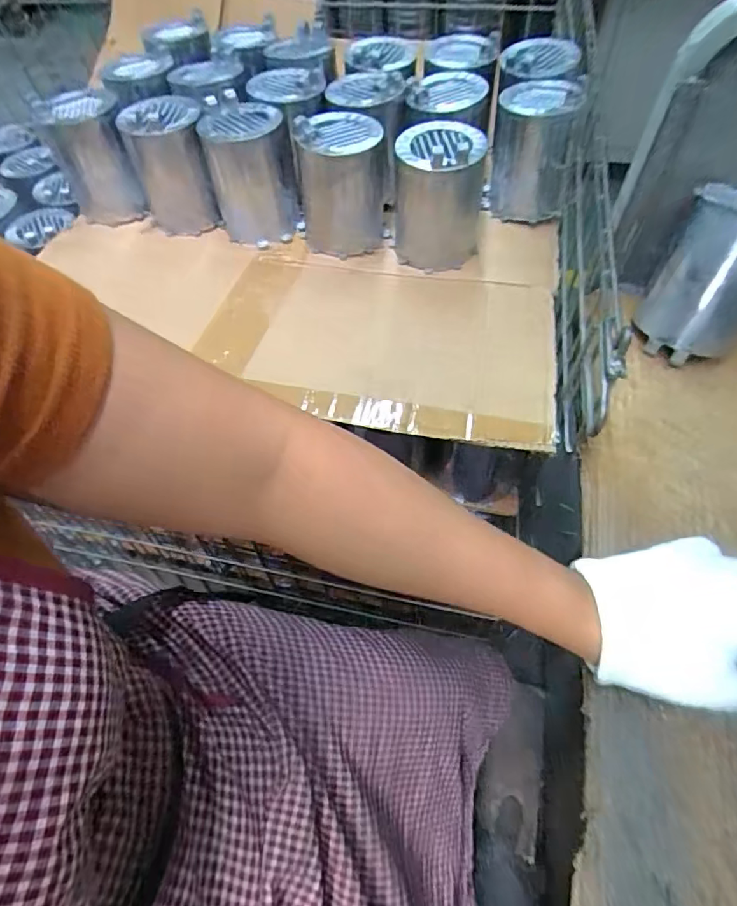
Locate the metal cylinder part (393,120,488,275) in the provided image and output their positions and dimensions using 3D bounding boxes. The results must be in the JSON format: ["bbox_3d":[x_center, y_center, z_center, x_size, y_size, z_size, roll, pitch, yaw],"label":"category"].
[{"bbox_3d":[0.072,-0.267,0.532,0.089,0.119,0.086,6,58,8],"label":"metal cylinder part"}]

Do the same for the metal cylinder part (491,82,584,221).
[{"bbox_3d":[0.180,-0.334,0.564,0.087,0.121,0.084,6,58,8],"label":"metal cylinder part"}]

